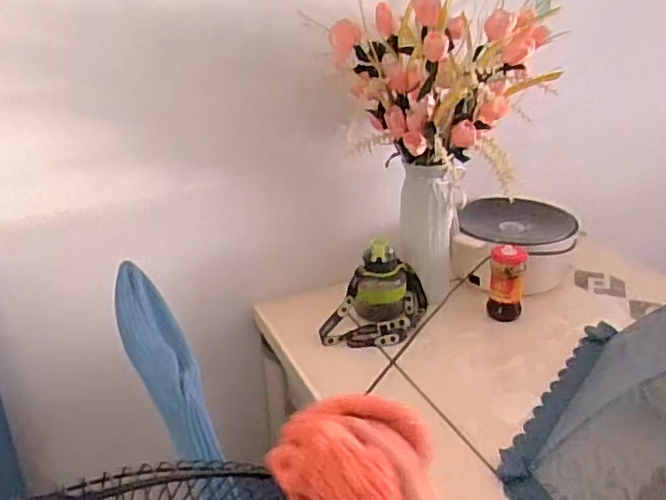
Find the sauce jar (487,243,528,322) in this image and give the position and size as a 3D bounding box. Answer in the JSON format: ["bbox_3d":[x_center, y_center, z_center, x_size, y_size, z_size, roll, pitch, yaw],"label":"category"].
[{"bbox_3d":[0.361,0.068,1.307,0.073,0.156,0.078,4,25,13],"label":"sauce jar"}]

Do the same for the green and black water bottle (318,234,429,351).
[{"bbox_3d":[0.090,0.074,1.265,0.148,0.144,0.237,12,28,29],"label":"green and black water bottle"}]

